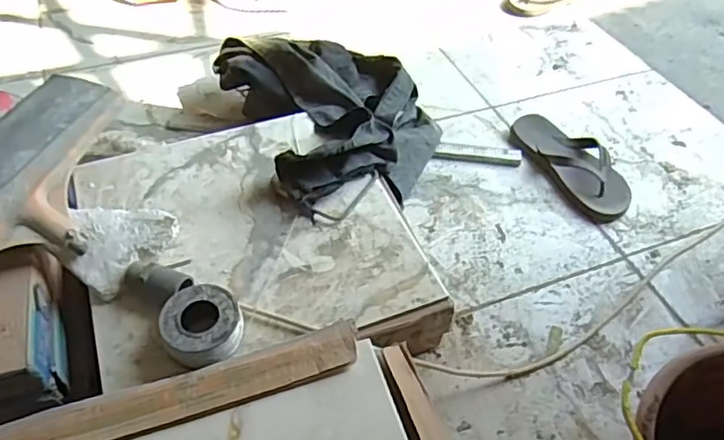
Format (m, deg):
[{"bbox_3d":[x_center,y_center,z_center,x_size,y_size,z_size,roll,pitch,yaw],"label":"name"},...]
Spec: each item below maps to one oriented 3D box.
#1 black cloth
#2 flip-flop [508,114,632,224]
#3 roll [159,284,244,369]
[{"bbox_3d":[-0.026,-0.182,0.989,0.328,0.186,0.409,-17,51,-17],"label":"black cloth"},{"bbox_3d":[0.363,-0.106,1.030,0.101,0.048,0.262,-19,51,-19],"label":"flip-flop"},{"bbox_3d":[-0.174,0.116,0.644,0.086,0.037,0.089,-6,48,-9],"label":"roll"}]

